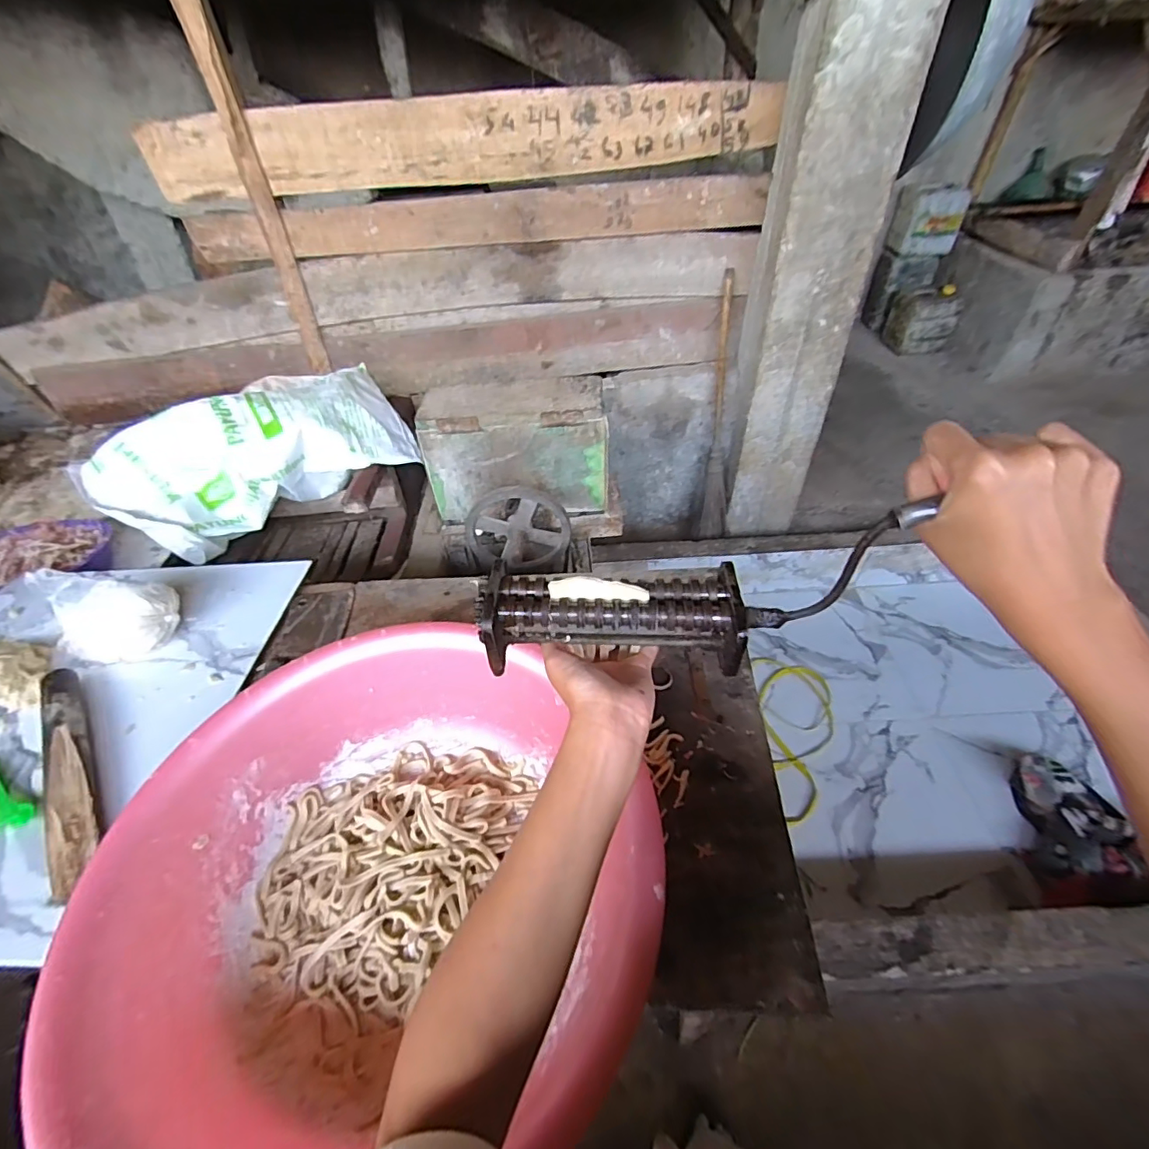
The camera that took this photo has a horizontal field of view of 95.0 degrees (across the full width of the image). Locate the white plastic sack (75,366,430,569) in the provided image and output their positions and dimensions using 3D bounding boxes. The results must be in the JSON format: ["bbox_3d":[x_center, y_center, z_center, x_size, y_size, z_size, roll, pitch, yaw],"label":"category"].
[{"bbox_3d":[-0.759,-0.291,1.256,0.691,0.193,0.396,-30,50,-24],"label":"white plastic sack"}]

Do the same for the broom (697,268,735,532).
[{"bbox_3d":[0.471,-0.523,1.736,0.097,0.821,0.104,-2,21,2],"label":"broom"}]

